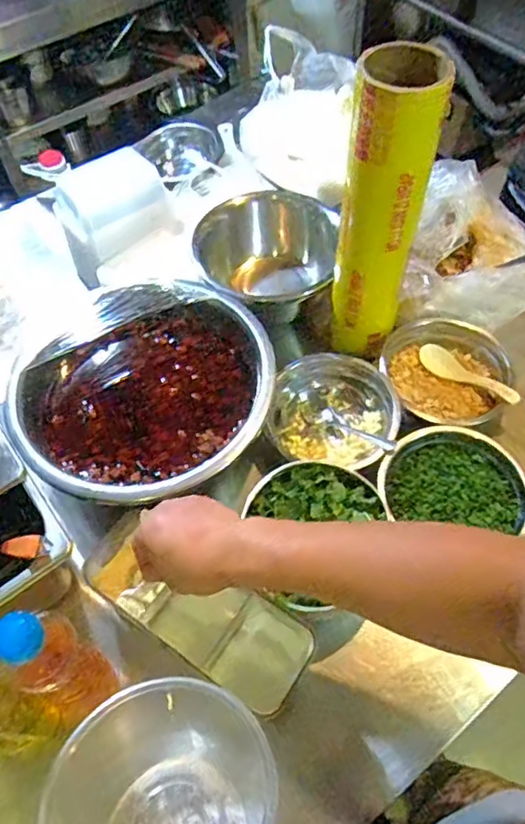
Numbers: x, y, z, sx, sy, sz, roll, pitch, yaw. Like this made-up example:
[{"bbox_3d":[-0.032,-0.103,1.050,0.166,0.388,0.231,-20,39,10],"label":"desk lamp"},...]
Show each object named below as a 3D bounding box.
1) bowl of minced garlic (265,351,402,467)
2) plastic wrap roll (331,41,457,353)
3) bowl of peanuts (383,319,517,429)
[{"bbox_3d":[0.088,-0.004,0.713,0.149,0.086,0.133,7,59,7],"label":"bowl of minced garlic"},{"bbox_3d":[0.130,-0.209,0.653,0.088,0.341,0.079,18,61,13],"label":"plastic wrap roll"},{"bbox_3d":[0.230,-0.055,0.734,0.147,0.069,0.148,-1,59,2],"label":"bowl of peanuts"}]

